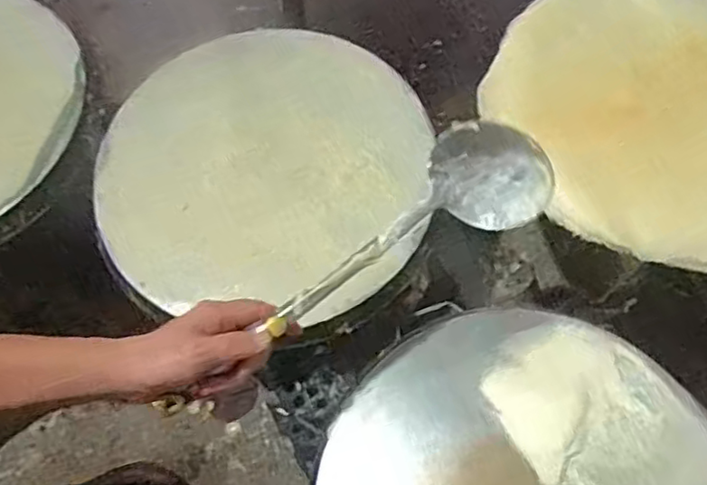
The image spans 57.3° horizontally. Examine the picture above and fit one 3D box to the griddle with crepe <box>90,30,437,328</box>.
[{"bbox_3d":[-0.101,-0.096,0.743,0.363,0.026,0.345,5,66,5],"label":"griddle with crepe"}]

